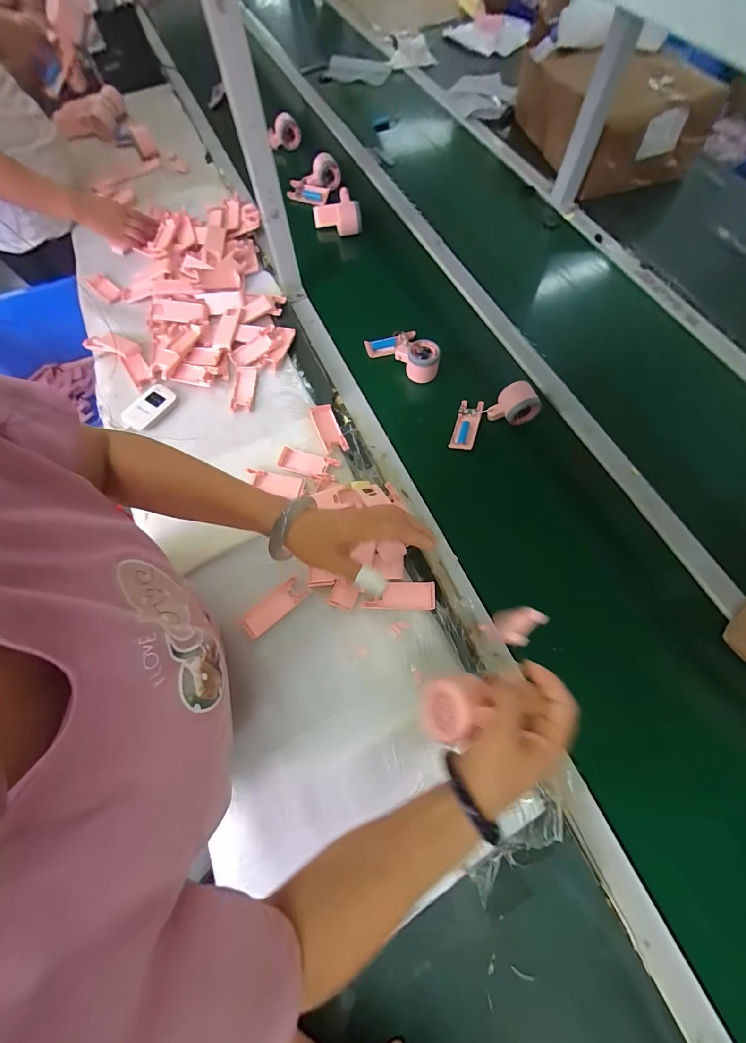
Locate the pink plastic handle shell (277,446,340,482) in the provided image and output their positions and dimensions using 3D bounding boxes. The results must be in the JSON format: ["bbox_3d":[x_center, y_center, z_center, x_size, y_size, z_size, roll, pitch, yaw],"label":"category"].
[{"bbox_3d":[-0.111,-0.095,0.609,0.102,0.012,0.044,17,70,9],"label":"pink plastic handle shell"}]

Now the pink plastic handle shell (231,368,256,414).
[{"bbox_3d":[-0.244,-0.251,0.682,0.037,0.010,0.102,-2,68,2],"label":"pink plastic handle shell"}]

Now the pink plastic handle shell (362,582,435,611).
[{"bbox_3d":[0.038,0.109,0.526,0.101,0.011,0.039,-1,68,2],"label":"pink plastic handle shell"}]

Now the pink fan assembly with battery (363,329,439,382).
[{"bbox_3d":[0.068,-0.331,0.701,0.093,0.057,0.161,-42,60,-14],"label":"pink fan assembly with battery"}]

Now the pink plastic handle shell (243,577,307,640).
[{"bbox_3d":[-0.144,0.128,0.531,0.095,0.007,0.035,-39,72,-12],"label":"pink plastic handle shell"}]

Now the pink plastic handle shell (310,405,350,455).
[{"bbox_3d":[-0.079,-0.165,0.634,0.040,0.017,0.103,-21,69,-6],"label":"pink plastic handle shell"}]

